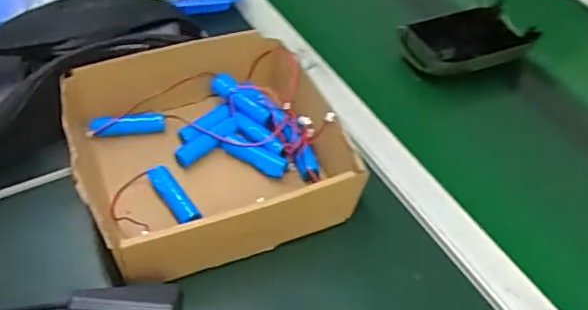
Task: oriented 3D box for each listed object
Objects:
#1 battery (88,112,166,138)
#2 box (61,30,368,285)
[{"bbox_3d":[-0.162,-0.029,0.550,0.069,0.021,0.016,-6,48,-10],"label":"battery"},{"bbox_3d":[-0.072,-0.006,0.504,0.219,0.070,0.214,-16,50,-18],"label":"box"}]

